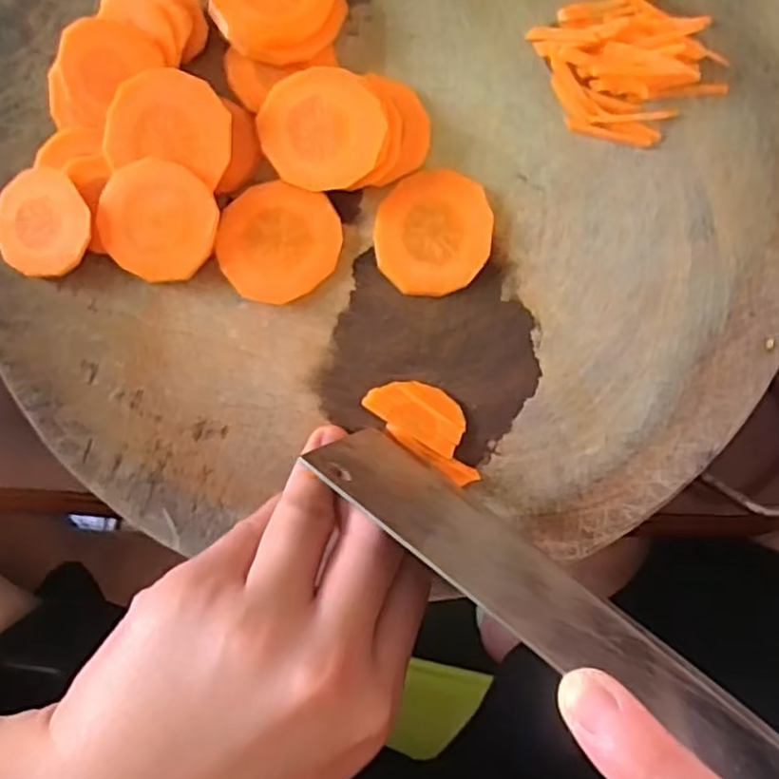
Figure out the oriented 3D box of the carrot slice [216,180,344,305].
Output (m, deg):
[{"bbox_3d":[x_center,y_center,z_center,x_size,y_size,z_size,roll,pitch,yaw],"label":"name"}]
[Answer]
[{"bbox_3d":[-0.044,-0.057,0.267,0.045,0.007,0.046,0,88,0],"label":"carrot slice"}]

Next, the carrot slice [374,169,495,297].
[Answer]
[{"bbox_3d":[0.018,-0.062,0.269,0.045,0.004,0.049,0,88,0],"label":"carrot slice"}]

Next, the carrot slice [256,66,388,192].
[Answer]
[{"bbox_3d":[-0.026,-0.099,0.258,0.047,0.004,0.043,1,102,6],"label":"carrot slice"}]

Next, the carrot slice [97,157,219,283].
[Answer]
[{"bbox_3d":[-0.088,-0.064,0.259,0.042,0.004,0.043,17,107,-4],"label":"carrot slice"}]

